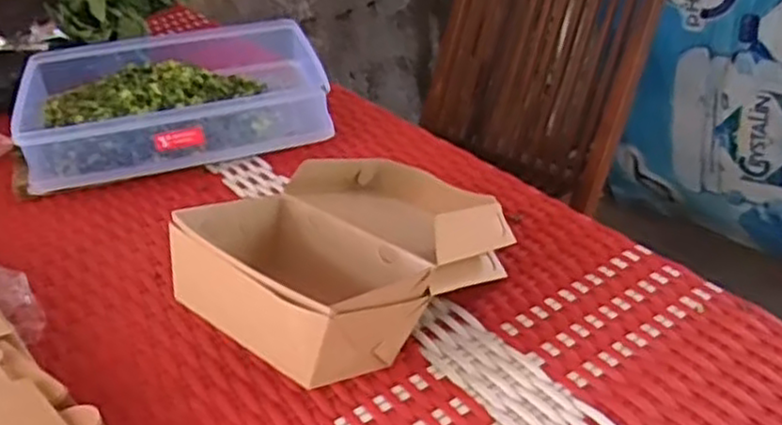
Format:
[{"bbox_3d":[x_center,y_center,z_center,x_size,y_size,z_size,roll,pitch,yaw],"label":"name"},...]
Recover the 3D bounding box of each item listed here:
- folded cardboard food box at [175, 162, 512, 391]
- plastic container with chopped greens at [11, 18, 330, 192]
[{"bbox_3d":[-0.027,0.021,0.481,0.147,0.084,0.201,22,41,35],"label":"folded cardboard food box"},{"bbox_3d":[-0.212,-0.115,0.728,0.272,0.070,0.218,-11,33,-12],"label":"plastic container with chopped greens"}]

